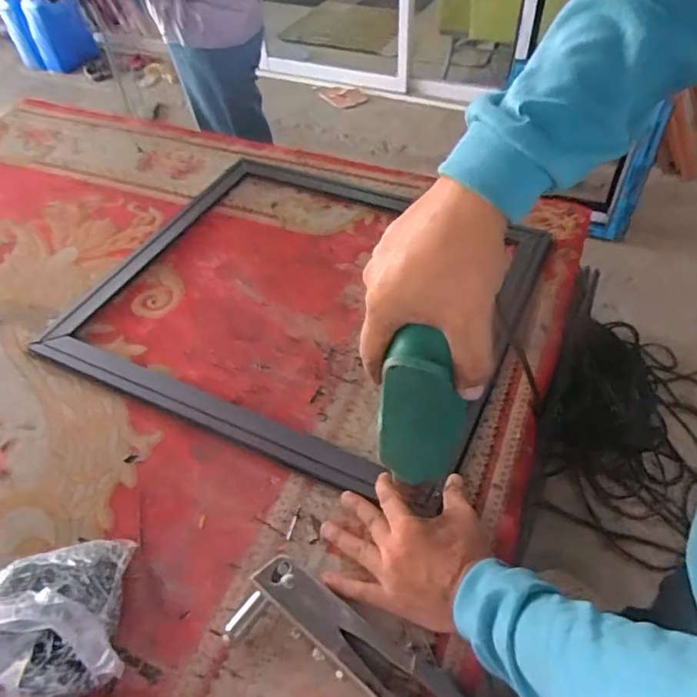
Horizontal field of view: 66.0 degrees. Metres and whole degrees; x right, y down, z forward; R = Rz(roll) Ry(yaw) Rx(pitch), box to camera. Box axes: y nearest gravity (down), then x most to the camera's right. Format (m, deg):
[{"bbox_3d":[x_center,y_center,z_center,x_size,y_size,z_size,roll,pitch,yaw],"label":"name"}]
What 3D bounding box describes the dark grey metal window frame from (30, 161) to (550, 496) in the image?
[{"bbox_3d":[-0.047,-0.090,0.748,0.561,0.035,0.513,20,51,18],"label":"dark grey metal window frame"}]

